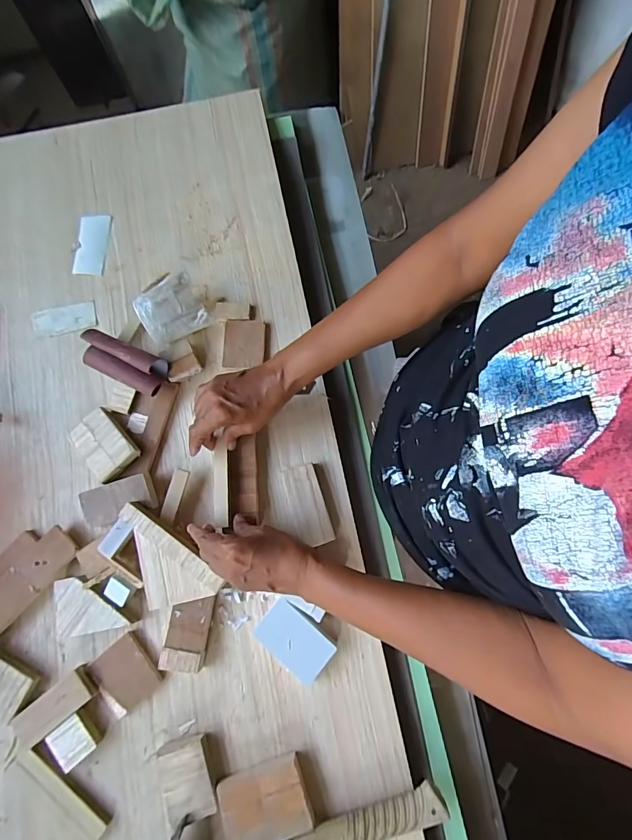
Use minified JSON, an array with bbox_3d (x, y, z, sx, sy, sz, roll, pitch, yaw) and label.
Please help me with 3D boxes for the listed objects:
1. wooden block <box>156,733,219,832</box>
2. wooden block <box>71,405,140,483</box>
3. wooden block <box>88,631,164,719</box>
[{"bbox_3d":[-0.129,0.359,0.412,0.052,0.017,0.066,-17,76,-3],"label":"wooden block"},{"bbox_3d":[-0.251,0.028,0.485,0.079,0.014,0.055,44,81,10],"label":"wooden block"},{"bbox_3d":[-0.205,0.273,0.442,0.059,0.007,0.062,-40,79,-8],"label":"wooden block"}]

